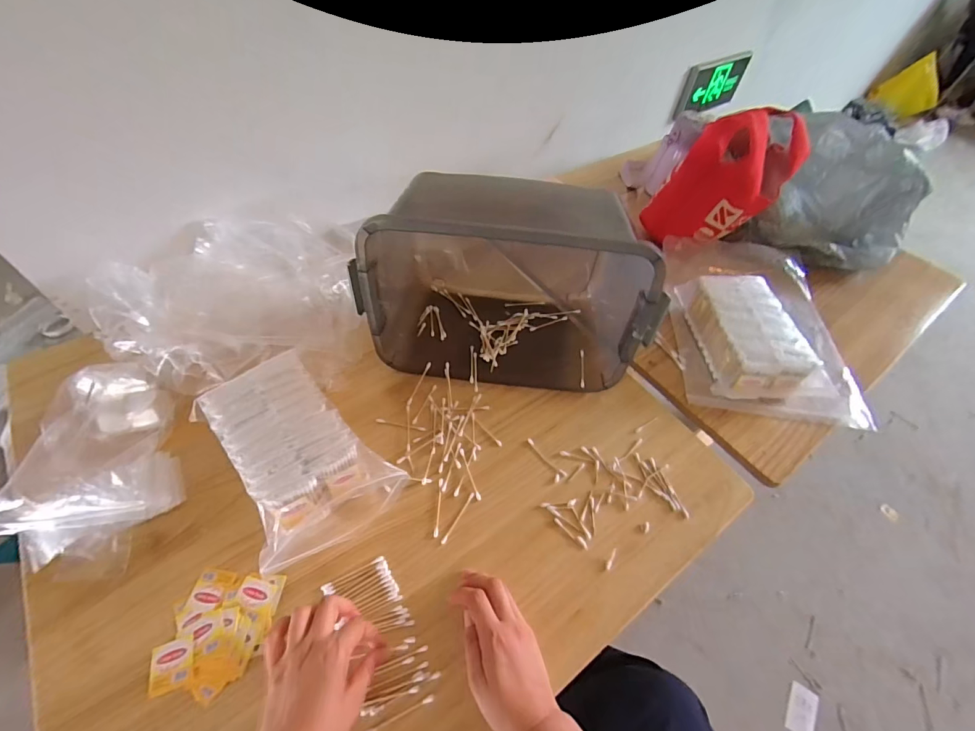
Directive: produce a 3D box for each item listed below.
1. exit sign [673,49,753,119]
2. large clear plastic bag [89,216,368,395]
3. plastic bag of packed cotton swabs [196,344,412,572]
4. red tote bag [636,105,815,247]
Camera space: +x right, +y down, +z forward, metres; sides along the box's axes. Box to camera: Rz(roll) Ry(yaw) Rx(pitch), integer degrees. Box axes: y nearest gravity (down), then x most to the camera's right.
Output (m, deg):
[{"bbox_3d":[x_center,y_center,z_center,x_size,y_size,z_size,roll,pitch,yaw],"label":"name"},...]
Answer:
[{"bbox_3d":[0.737,-0.915,1.374,0.382,0.170,0.050,-31,57,-26],"label":"exit sign"},{"bbox_3d":[-0.376,-0.101,0.640,0.360,0.088,0.349,-5,53,-7],"label":"large clear plastic bag"},{"bbox_3d":[-0.243,0.108,0.523,0.164,0.077,0.247,-36,62,-26],"label":"plastic bag of packed cotton swabs"},{"bbox_3d":[0.455,-0.356,0.816,0.204,0.249,0.158,32,57,19],"label":"red tote bag"}]

